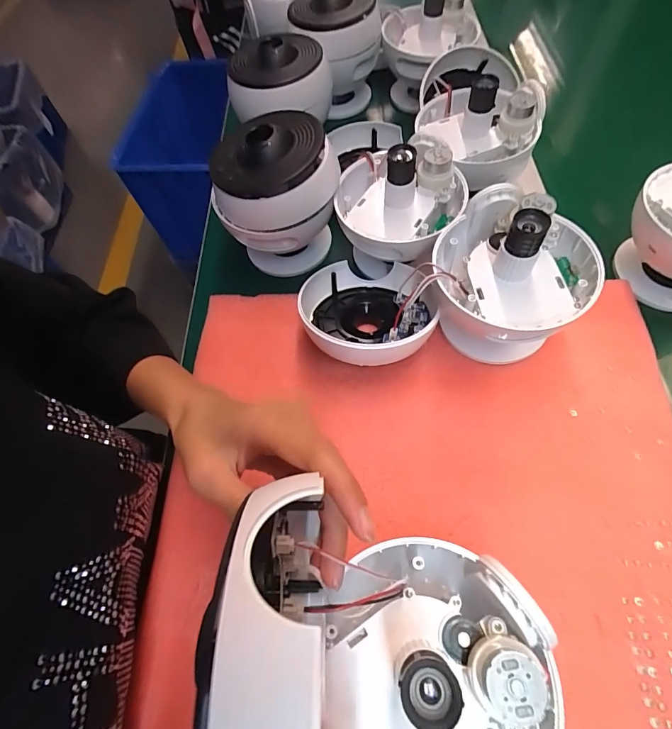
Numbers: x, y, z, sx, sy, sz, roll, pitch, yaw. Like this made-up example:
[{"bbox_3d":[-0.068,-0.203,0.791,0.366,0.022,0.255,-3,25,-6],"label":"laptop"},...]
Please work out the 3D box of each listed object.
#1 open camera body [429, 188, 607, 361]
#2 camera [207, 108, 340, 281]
[{"bbox_3d":[0.133,-0.063,0.307,0.112,0.109,0.106,-2,62,5],"label":"open camera body"},{"bbox_3d":[-0.056,-0.160,0.389,0.116,0.124,0.110,-9,62,1],"label":"camera"}]

